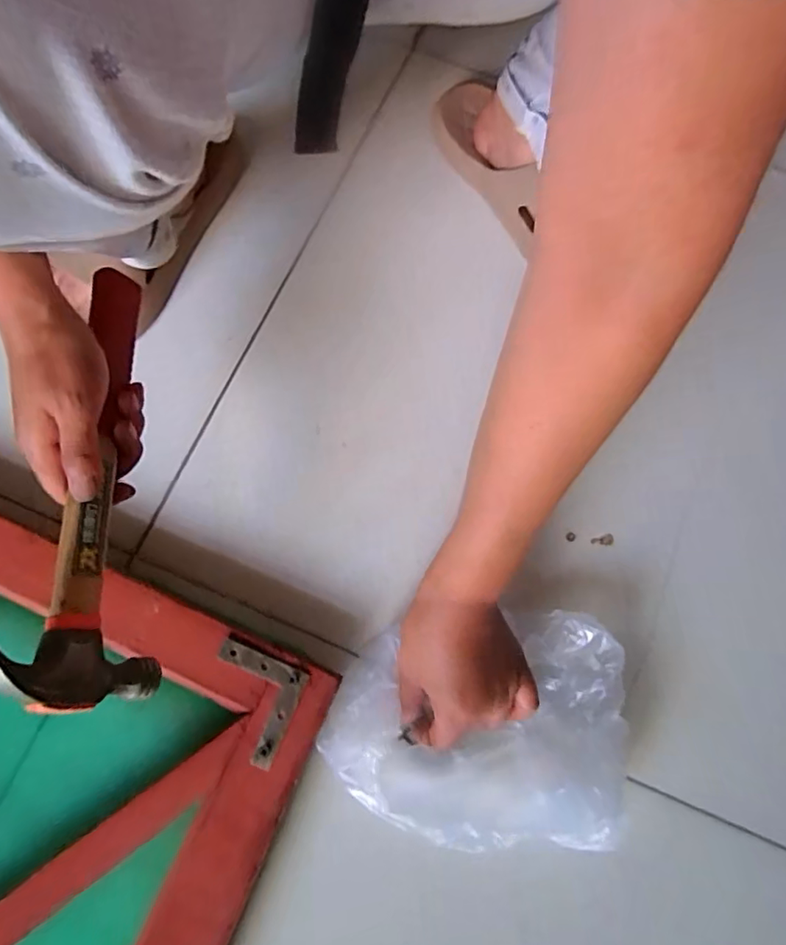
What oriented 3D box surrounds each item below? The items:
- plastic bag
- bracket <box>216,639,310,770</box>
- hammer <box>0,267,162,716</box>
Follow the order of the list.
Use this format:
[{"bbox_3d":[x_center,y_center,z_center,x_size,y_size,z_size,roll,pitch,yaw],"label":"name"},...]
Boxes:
[{"bbox_3d":[0.059,0.179,0.374,0.207,0.056,0.148,-1,75,1],"label":"plastic bag"},{"bbox_3d":[-0.103,0.162,0.377,0.065,0.006,0.066,22,76,6],"label":"bracket"},{"bbox_3d":[-0.200,-0.007,0.330,0.020,0.106,0.286,-18,74,31],"label":"hammer"}]

